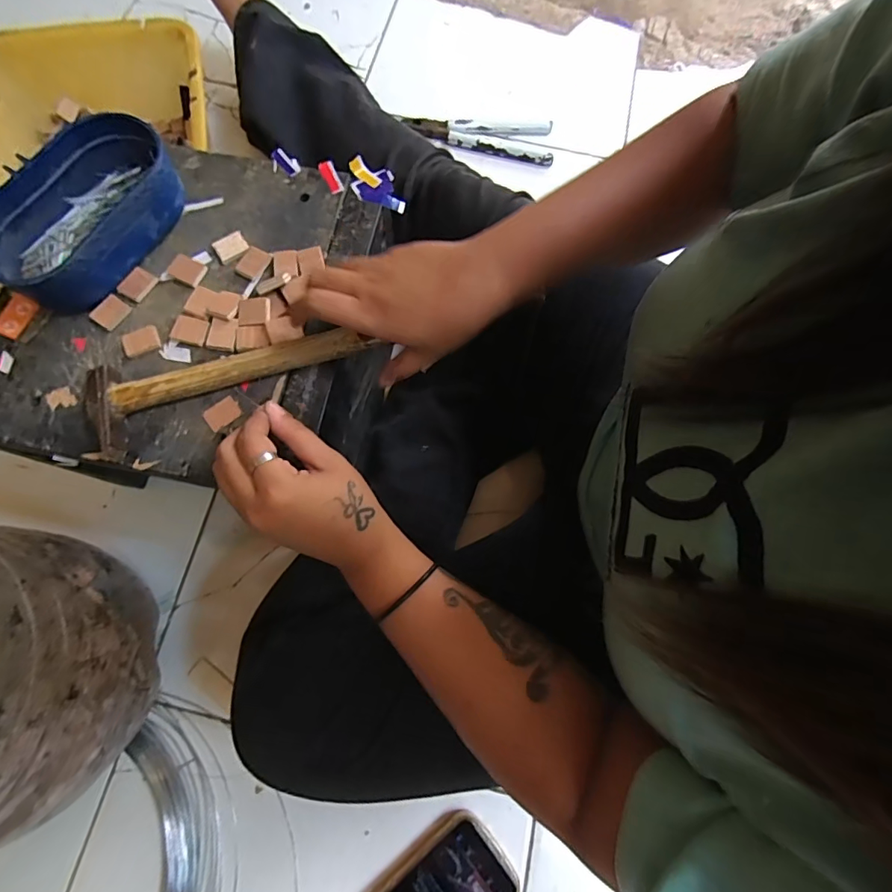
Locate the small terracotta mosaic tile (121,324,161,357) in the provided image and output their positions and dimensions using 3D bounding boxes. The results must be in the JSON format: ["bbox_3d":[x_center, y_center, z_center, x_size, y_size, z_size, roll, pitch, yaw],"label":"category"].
[{"bbox_3d":[-0.228,-0.079,0.350,0.026,0.005,0.019,-22,76,-8],"label":"small terracotta mosaic tile"}]

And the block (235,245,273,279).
[{"bbox_3d":[-0.152,-0.146,0.371,0.019,0.005,0.026,26,74,5],"label":"block"}]

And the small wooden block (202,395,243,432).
[{"bbox_3d":[-0.161,-0.024,0.338,0.024,0.004,0.018,-37,78,-12],"label":"small wooden block"}]

